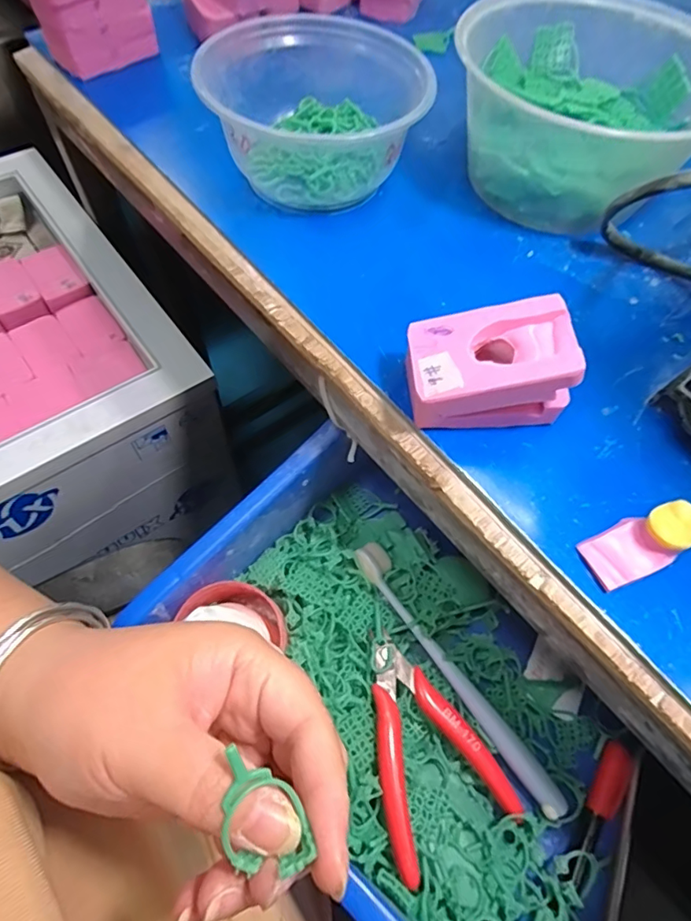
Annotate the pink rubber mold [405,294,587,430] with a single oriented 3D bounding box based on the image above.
[{"bbox_3d":[0.065,-0.043,0.241,0.072,0.048,0.045,-1,62,-4],"label":"pink rubber mold"}]

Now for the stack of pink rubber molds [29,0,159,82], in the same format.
[{"bbox_3d":[-0.186,-0.326,0.373,0.044,0.069,0.077,34,65,14],"label":"stack of pink rubber molds"}]

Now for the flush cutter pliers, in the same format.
[{"bbox_3d":[0.045,0.158,0.290,0.072,0.013,0.107,-17,64,-12],"label":"flush cutter pliers"}]

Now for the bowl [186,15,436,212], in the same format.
[{"bbox_3d":[-0.016,-0.217,0.323,0.131,0.063,0.111,5,61,-1],"label":"bowl"}]

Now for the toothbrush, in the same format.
[{"bbox_3d":[0.065,0.127,0.312,0.020,0.021,0.182,-32,68,-19],"label":"toothbrush"}]

